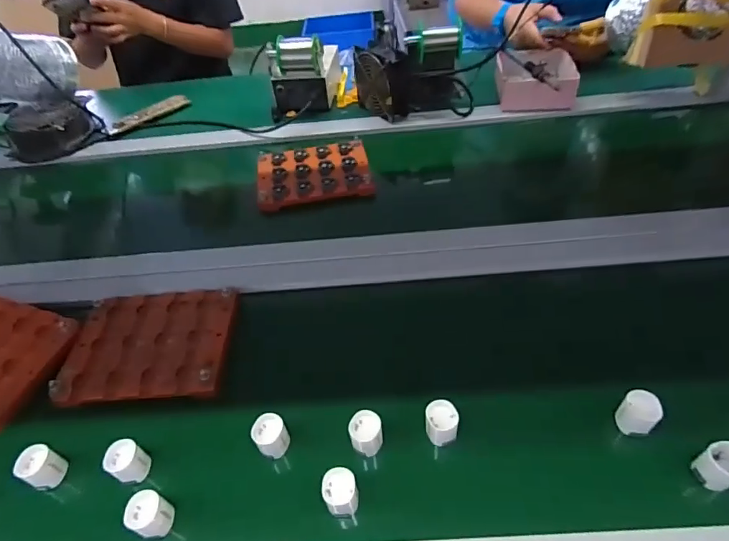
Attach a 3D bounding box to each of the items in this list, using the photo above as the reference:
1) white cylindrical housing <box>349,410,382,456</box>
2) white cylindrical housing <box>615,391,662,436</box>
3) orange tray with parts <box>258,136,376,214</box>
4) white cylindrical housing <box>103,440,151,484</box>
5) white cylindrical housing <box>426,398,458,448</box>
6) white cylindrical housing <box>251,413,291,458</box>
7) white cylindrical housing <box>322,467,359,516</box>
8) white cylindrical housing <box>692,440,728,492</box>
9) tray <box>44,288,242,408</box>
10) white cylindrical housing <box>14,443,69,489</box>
[{"bbox_3d":[0.001,0.157,0.430,0.030,0.035,0.030,-3,45,3],"label":"white cylindrical housing"},{"bbox_3d":[0.257,0.135,0.416,0.024,0.041,0.031,-32,51,-24],"label":"white cylindrical housing"},{"bbox_3d":[-0.087,-0.168,0.768,0.189,0.027,0.148,-9,45,-4],"label":"orange tray with parts"},{"bbox_3d":[-0.232,0.189,0.435,0.032,0.037,0.031,-3,45,3],"label":"white cylindrical housing"},{"bbox_3d":[0.075,0.148,0.432,0.030,0.032,0.031,-3,45,3],"label":"white cylindrical housing"},{"bbox_3d":[-0.093,0.164,0.440,0.030,0.030,0.034,-26,49,-20],"label":"white cylindrical housing"},{"bbox_3d":[-0.021,0.198,0.396,0.029,0.034,0.029,-3,45,3],"label":"white cylindrical housing"},{"bbox_3d":[0.307,0.168,0.380,0.028,0.039,0.028,-3,45,3],"label":"white cylindrical housing"},{"bbox_3d":[-0.260,0.087,0.544,0.192,0.028,0.157,-2,45,3],"label":"tray"},{"bbox_3d":[-0.318,0.196,0.439,0.032,0.041,0.030,-3,45,3],"label":"white cylindrical housing"}]

